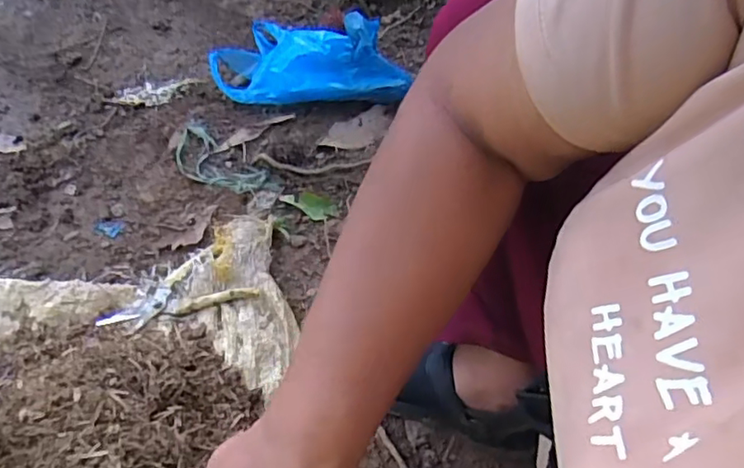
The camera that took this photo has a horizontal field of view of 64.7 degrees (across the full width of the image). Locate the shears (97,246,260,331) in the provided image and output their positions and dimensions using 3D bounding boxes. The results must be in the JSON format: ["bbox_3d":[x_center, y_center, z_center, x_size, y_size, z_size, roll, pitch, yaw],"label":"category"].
[{"bbox_3d":[-0.236,0.065,0.707,0.176,0.016,0.078,-12,54,-18],"label":"shears"}]

